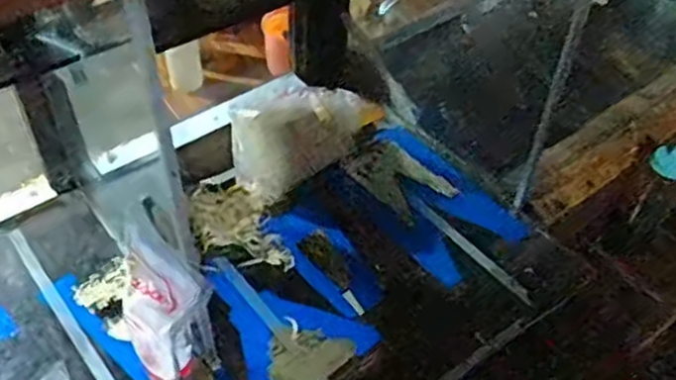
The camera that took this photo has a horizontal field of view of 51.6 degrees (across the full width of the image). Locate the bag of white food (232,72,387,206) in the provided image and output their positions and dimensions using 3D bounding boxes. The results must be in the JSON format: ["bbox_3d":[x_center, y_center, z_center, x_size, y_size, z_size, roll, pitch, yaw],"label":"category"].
[{"bbox_3d":[-0.036,-0.071,0.784,0.074,0.105,0.177,37,55,27],"label":"bag of white food"}]

